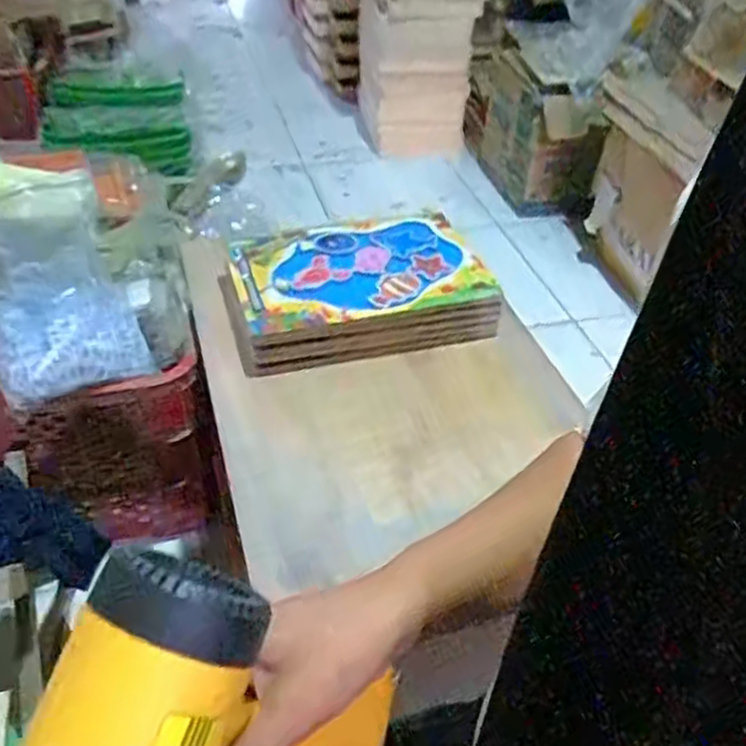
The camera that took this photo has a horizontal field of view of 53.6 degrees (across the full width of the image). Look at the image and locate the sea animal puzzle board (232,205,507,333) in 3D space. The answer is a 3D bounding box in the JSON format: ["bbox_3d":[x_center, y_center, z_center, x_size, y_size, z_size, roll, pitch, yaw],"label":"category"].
[{"bbox_3d":[-0.024,-0.140,0.925,0.299,0.019,0.219,-11,44,-14],"label":"sea animal puzzle board"}]

